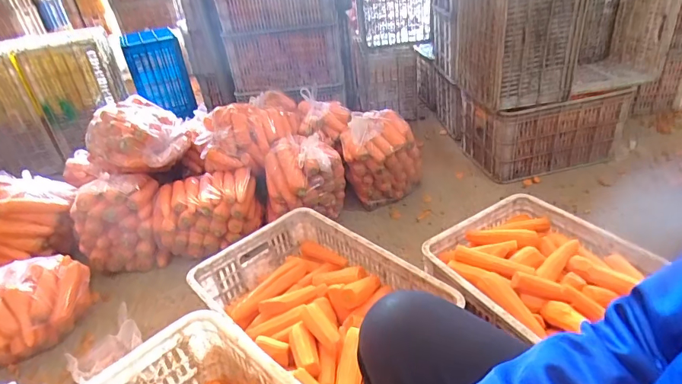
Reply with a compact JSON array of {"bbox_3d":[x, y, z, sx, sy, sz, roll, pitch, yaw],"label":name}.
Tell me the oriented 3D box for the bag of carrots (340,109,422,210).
[{"bbox_3d":[0.148,-0.117,1.507,0.274,0.288,0.204,-4,32,6],"label":"bag of carrots"}]

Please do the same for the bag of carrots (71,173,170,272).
[{"bbox_3d":[-0.748,0.107,1.461,0.252,0.293,0.202,-10,32,-4],"label":"bag of carrots"}]

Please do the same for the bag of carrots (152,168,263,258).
[{"bbox_3d":[-0.455,0.080,1.482,0.358,0.219,0.235,-3,32,7],"label":"bag of carrots"}]

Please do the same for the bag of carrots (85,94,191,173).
[{"bbox_3d":[-0.739,-0.215,1.547,0.328,0.185,0.264,-24,36,-24],"label":"bag of carrots"}]

